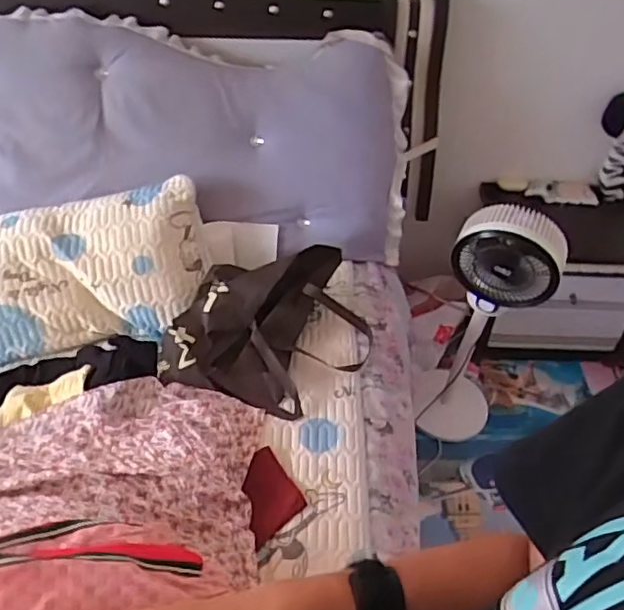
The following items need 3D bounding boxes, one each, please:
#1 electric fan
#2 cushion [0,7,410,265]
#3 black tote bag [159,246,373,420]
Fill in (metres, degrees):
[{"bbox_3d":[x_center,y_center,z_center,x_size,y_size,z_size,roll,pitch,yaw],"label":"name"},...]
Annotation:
[{"bbox_3d":[0.410,0.050,1.498,0.212,0.756,0.250,6,43,6],"label":"electric fan"},{"bbox_3d":[-0.654,-0.436,1.488,1.756,0.377,0.374,4,43,3],"label":"cushion"},{"bbox_3d":[-0.085,0.030,1.296,0.405,0.129,0.356,9,44,8],"label":"black tote bag"}]

